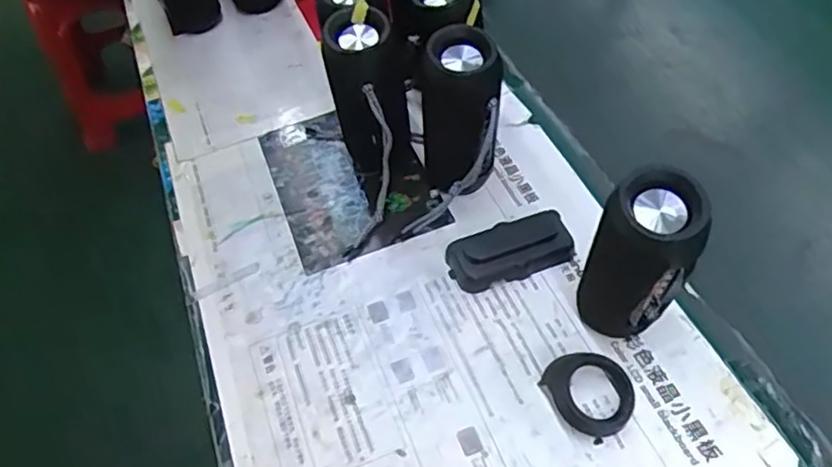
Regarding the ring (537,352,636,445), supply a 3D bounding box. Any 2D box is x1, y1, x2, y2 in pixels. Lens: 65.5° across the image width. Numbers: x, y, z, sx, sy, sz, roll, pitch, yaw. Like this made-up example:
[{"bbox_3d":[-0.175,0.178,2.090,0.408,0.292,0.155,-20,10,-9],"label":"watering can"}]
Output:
[{"bbox_3d":[0.129,0.116,0.480,0.054,0.023,0.066,-28,54,-16],"label":"ring"}]

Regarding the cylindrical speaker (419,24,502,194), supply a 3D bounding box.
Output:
[{"bbox_3d":[0.039,-0.099,0.569,0.064,0.159,0.073,-10,51,-2],"label":"cylindrical speaker"}]

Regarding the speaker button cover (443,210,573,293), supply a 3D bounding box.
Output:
[{"bbox_3d":[0.081,0.015,0.561,0.103,0.025,0.052,-15,51,-6],"label":"speaker button cover"}]

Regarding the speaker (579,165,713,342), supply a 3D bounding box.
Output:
[{"bbox_3d":[0.159,0.026,0.459,0.059,0.154,0.051,-11,51,-2],"label":"speaker"}]

